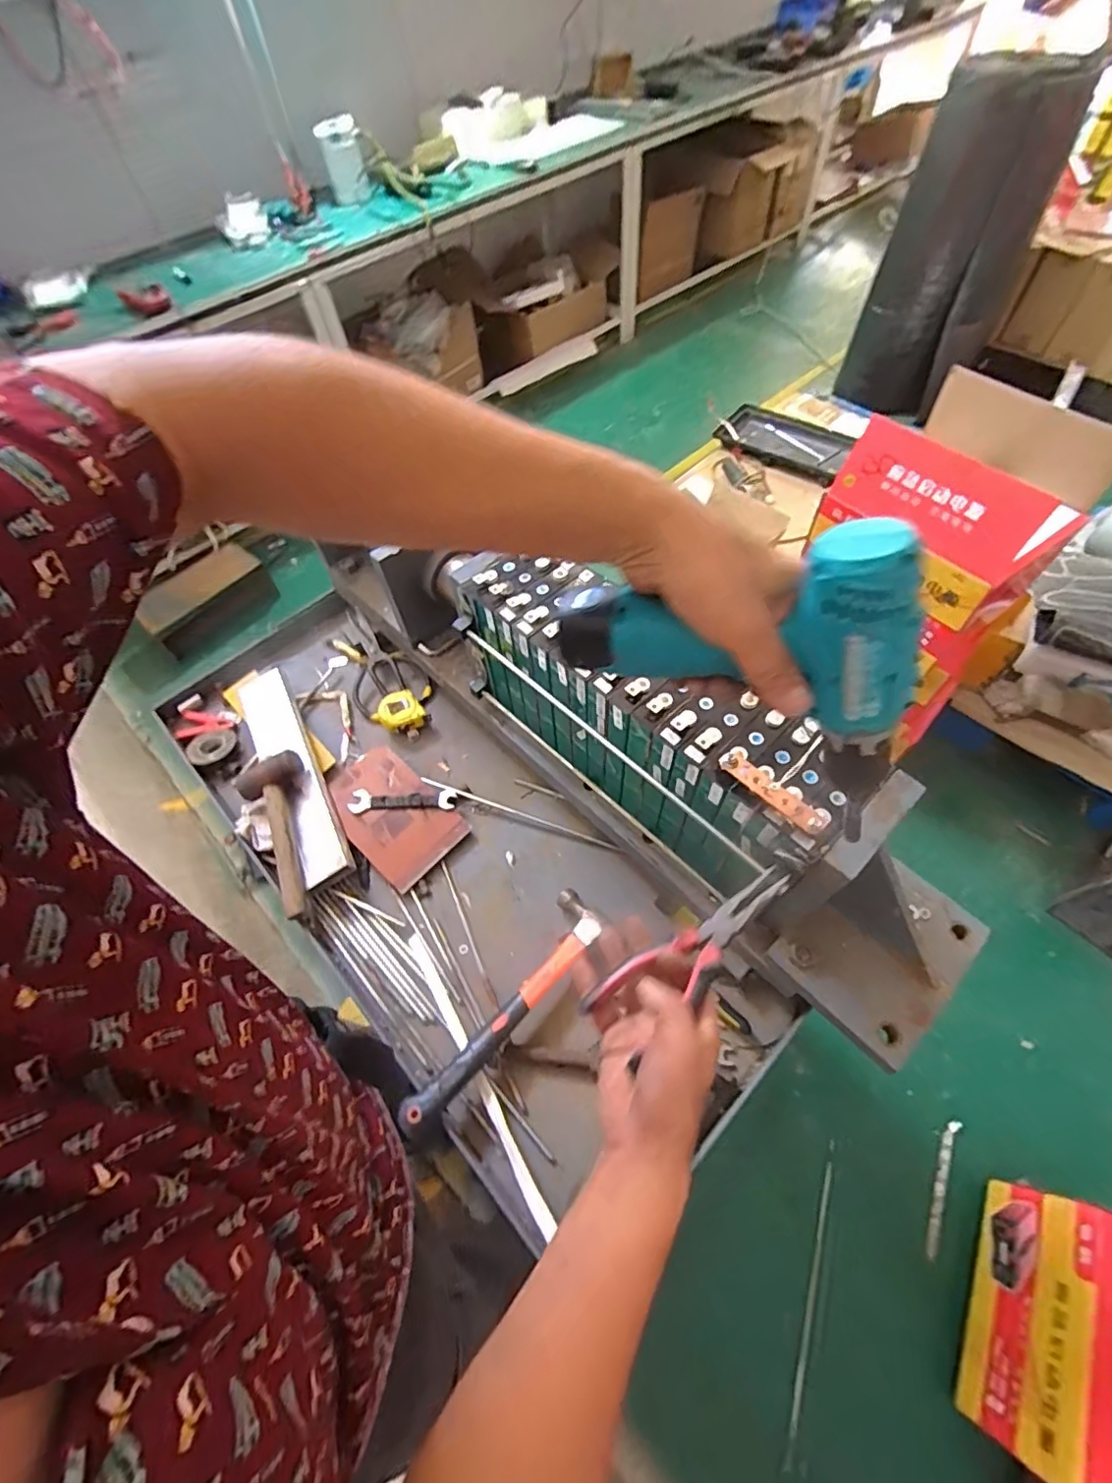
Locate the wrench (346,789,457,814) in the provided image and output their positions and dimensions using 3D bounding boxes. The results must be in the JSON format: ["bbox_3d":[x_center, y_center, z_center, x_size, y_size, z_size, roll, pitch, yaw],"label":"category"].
[{"bbox_3d":[-0.231,0.090,0.859,0.154,0.016,0.033,-1,59,3],"label":"wrench"}]

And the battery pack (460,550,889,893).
[{"bbox_3d":[0.094,-0.027,0.697,0.156,0.203,0.498,-38,63,-18],"label":"battery pack"}]

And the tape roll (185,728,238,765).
[{"bbox_3d":[-0.563,0.010,0.939,0.078,0.022,0.075,-2,59,3],"label":"tape roll"}]

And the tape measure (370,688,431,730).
[{"bbox_3d":[-0.261,-0.046,0.946,0.082,0.037,0.065,-27,61,-12],"label":"tape measure"}]

